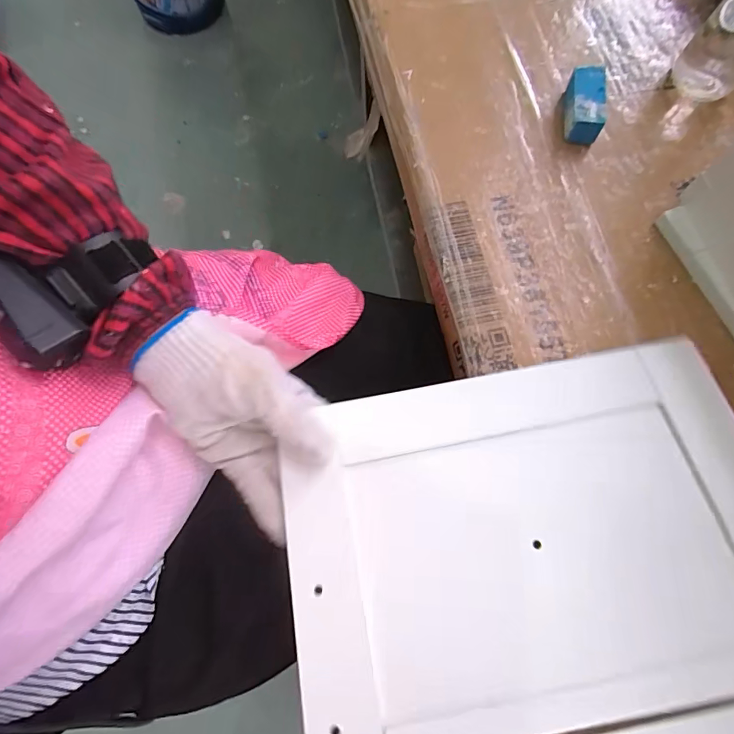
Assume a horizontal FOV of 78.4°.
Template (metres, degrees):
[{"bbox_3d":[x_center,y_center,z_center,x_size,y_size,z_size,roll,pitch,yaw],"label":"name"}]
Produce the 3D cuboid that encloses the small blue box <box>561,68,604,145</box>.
[{"bbox_3d":[0.175,-0.211,0.363,0.027,0.026,0.052,9,75,2],"label":"small blue box"}]

